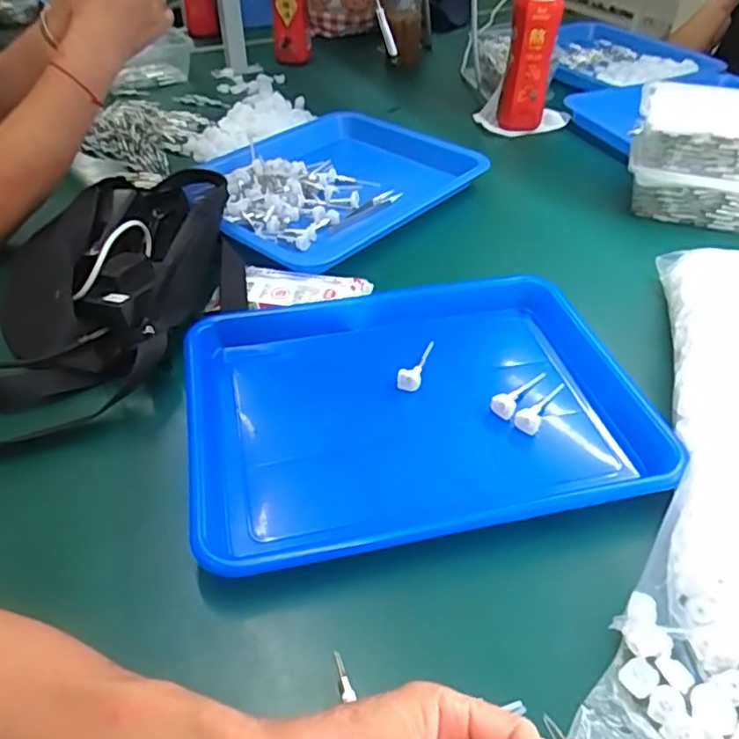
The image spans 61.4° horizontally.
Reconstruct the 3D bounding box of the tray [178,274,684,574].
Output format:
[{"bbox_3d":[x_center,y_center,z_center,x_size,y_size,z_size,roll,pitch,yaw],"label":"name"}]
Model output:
[{"bbox_3d":[0.040,0.027,0.484,0.352,0.042,0.255,-9,44,-10],"label":"tray"}]

